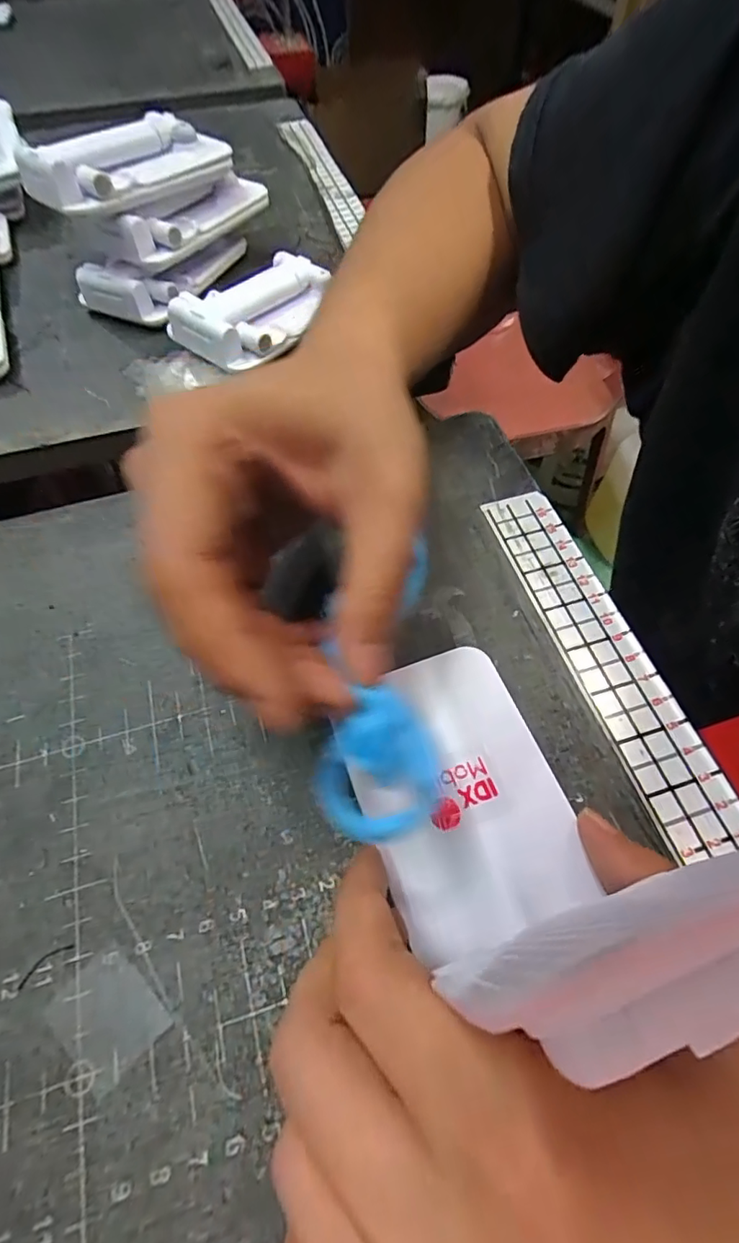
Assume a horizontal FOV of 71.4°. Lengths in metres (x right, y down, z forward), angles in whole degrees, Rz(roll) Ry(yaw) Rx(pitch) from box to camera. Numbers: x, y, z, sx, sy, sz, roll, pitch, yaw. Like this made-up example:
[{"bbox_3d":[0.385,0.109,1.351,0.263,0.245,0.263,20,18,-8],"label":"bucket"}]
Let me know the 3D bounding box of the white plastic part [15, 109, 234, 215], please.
[{"bbox_3d":[-0.135,-0.261,0.293,0.111,0.025,0.046,-35,65,-17],"label":"white plastic part"}]

